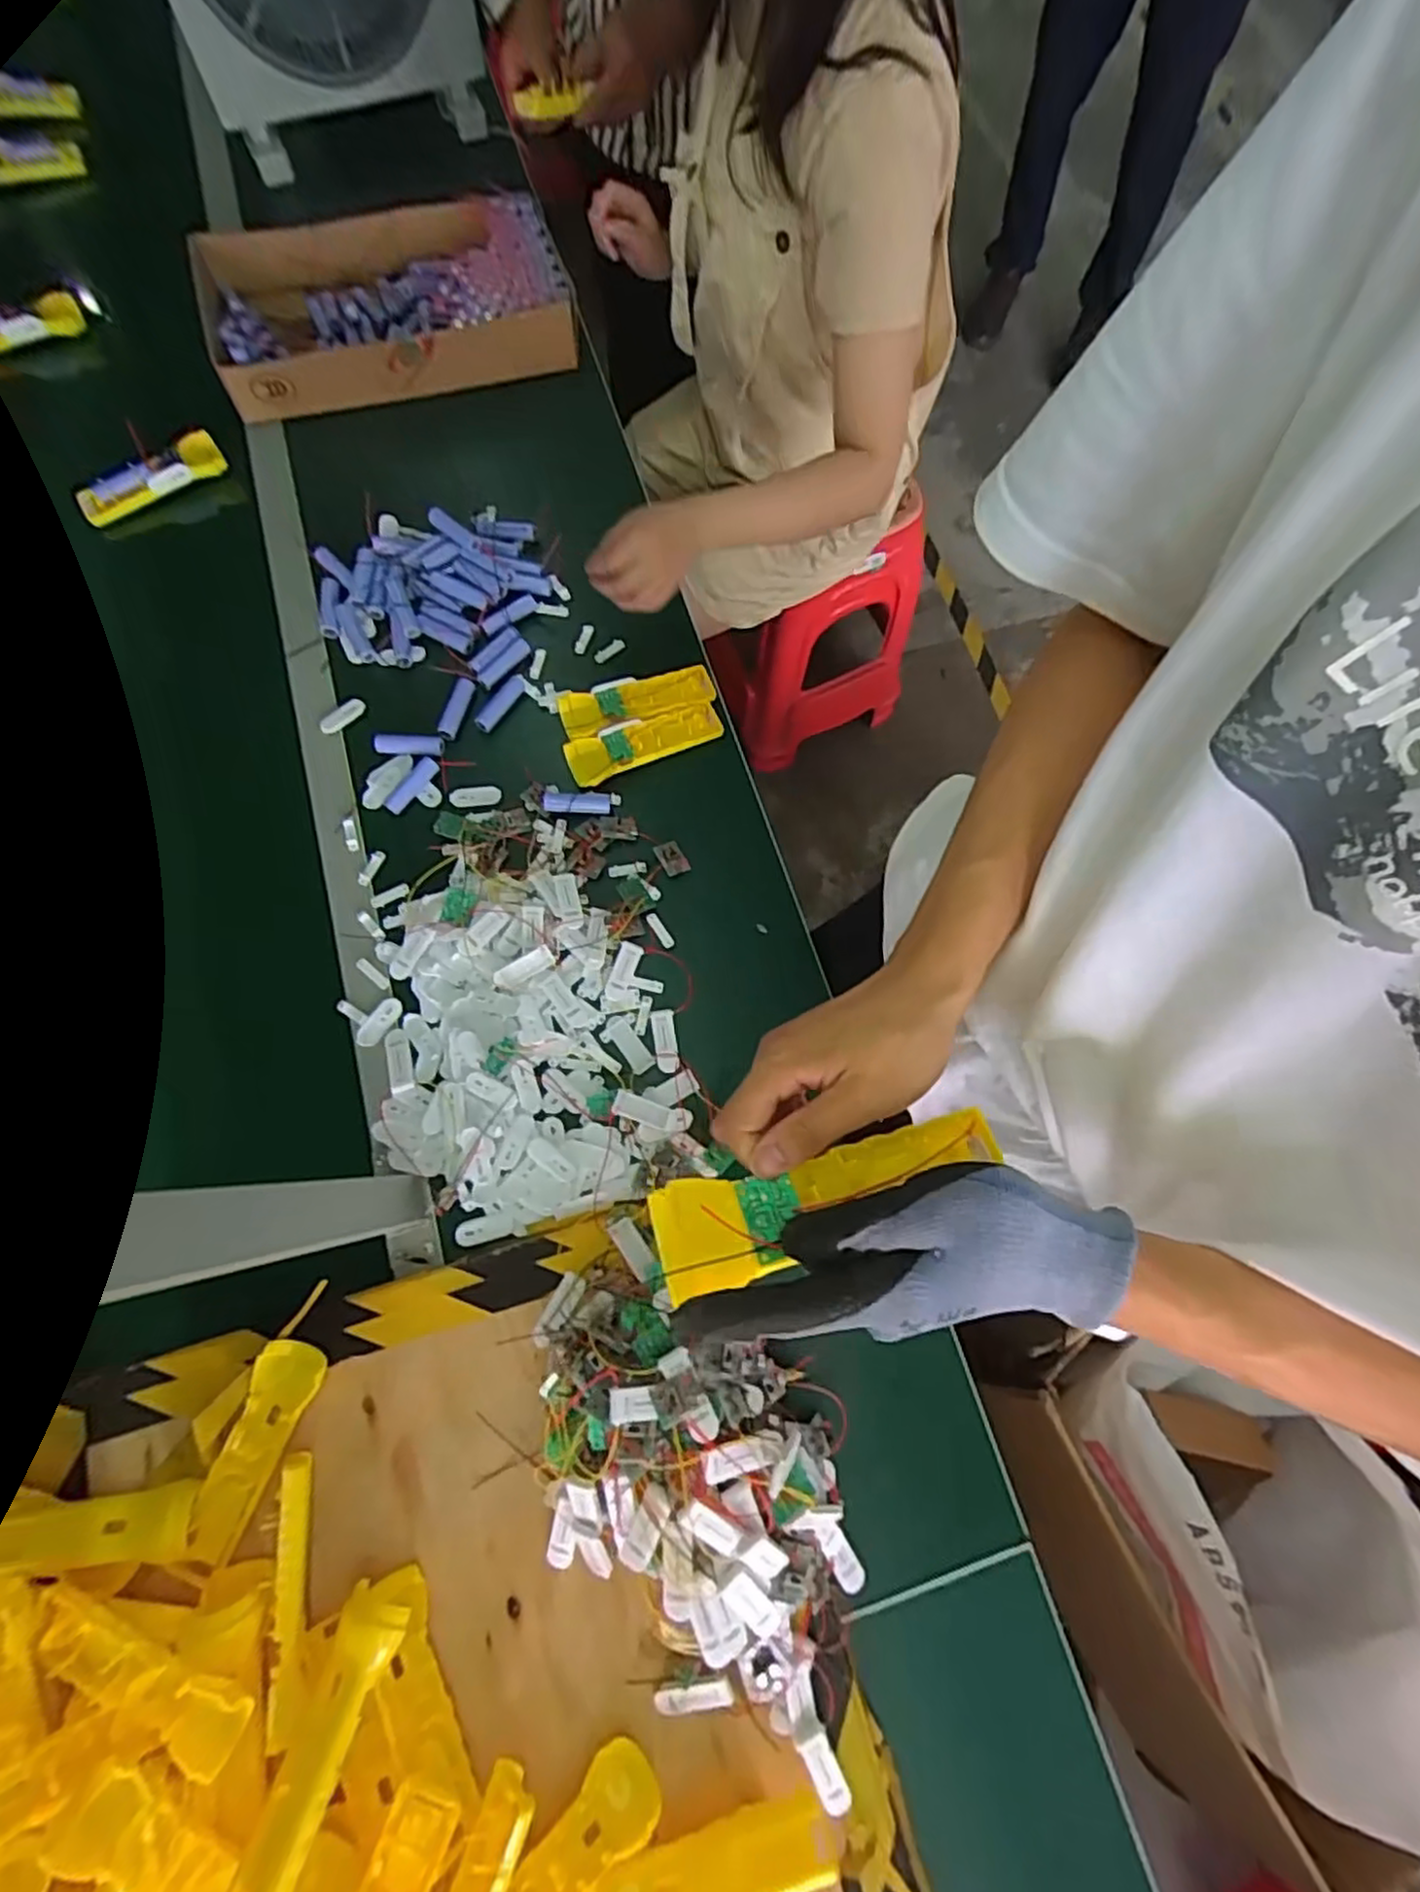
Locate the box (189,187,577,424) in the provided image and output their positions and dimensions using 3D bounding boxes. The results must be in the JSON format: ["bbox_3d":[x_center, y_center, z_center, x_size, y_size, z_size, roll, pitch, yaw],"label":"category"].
[{"bbox_3d":[-0.363,-0.731,0.826,0.392,0.112,0.185,-14,74,-5],"label":"box"}]

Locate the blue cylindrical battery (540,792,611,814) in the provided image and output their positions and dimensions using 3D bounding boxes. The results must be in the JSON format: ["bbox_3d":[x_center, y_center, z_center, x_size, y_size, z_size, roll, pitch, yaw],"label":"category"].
[{"bbox_3d":[-0.134,-0.143,0.722,0.067,0.015,0.022,0,74,-1],"label":"blue cylindrical battery"}]

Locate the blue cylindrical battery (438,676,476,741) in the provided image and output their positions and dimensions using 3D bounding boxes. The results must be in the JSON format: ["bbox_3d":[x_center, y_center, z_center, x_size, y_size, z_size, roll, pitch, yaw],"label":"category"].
[{"bbox_3d":[-0.265,-0.246,0.752,0.019,0.019,0.071,17,74,4],"label":"blue cylindrical battery"}]

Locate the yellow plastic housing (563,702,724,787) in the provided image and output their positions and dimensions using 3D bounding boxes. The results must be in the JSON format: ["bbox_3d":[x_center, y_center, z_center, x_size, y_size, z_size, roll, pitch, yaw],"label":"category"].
[{"bbox_3d":[-0.066,-0.210,0.744,0.160,0.021,0.048,-22,75,-7],"label":"yellow plastic housing"}]

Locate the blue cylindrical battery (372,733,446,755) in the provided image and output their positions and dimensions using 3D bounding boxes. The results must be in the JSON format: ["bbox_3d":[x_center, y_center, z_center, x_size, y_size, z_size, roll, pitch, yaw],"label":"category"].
[{"bbox_3d":[-0.304,-0.205,0.734,0.066,0.017,0.017,1,74,-1],"label":"blue cylindrical battery"}]

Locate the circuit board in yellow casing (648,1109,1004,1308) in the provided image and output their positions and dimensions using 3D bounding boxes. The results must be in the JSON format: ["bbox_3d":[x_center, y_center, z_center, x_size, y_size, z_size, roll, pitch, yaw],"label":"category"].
[{"bbox_3d":[0.053,0.110,0.332,0.161,0.028,0.042,-13,74,-18],"label":"circuit board in yellow casing"}]

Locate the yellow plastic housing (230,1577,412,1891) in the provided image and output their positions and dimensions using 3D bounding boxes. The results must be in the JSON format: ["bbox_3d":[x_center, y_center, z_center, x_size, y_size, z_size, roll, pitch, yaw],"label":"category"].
[{"bbox_3d":[-0.254,0.524,0.473,0.044,0.033,0.153,17,57,4],"label":"yellow plastic housing"}]

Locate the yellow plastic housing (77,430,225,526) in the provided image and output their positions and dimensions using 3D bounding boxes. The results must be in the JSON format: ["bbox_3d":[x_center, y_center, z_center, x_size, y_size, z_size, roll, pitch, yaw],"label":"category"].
[{"bbox_3d":[-0.604,-0.504,0.784,0.153,0.033,0.039,-33,77,-10],"label":"yellow plastic housing"}]

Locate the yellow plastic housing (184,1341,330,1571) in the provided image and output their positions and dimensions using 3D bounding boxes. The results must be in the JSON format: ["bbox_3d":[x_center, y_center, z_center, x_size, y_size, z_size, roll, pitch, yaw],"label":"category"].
[{"bbox_3d":[-0.344,0.380,0.550,0.049,0.023,0.142,15,74,4],"label":"yellow plastic housing"}]

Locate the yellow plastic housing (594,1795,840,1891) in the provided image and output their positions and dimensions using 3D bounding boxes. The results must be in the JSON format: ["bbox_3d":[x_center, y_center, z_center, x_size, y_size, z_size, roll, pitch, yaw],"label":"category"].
[{"bbox_3d":[0.001,0.612,0.476,0.163,0.037,0.046,-14,74,-5],"label":"yellow plastic housing"}]

